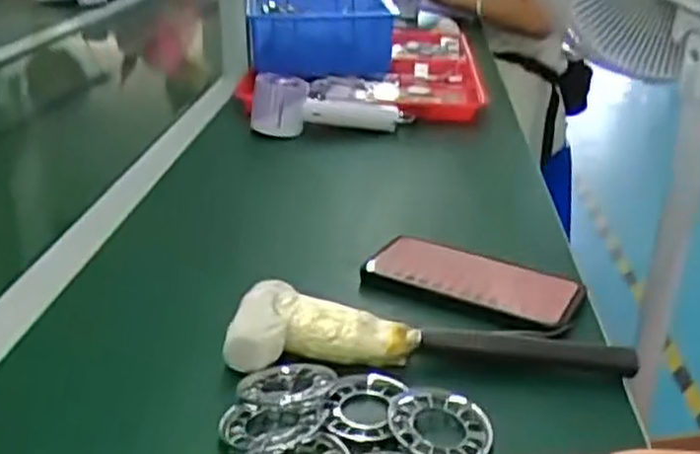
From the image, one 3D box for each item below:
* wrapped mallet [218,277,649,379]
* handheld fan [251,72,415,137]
[{"bbox_3d":[0.050,0.066,0.472,0.242,0.033,0.052,2,25,5],"label":"wrapped mallet"},{"bbox_3d":[-0.027,-0.144,0.887,0.187,0.067,0.079,1,25,2],"label":"handheld fan"}]

